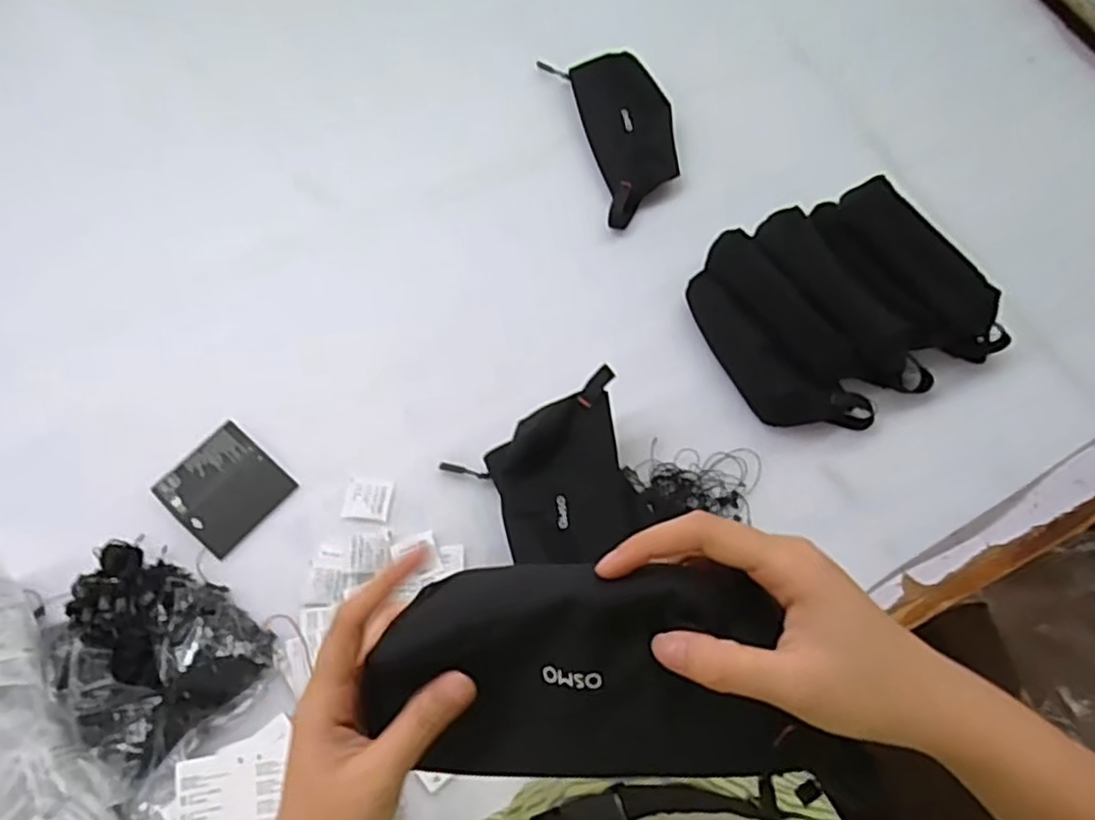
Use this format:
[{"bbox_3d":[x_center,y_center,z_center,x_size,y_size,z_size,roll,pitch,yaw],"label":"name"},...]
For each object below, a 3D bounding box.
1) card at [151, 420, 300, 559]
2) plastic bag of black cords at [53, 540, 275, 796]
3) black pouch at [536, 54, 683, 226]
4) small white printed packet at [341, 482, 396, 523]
[{"bbox_3d":[-0.286,0.067,0.616,0.092,0.005,0.087,40,73,13],"label":"card"},{"bbox_3d":[-0.314,0.184,0.544,0.167,0.051,0.127,41,73,14],"label":"plastic bag of black cords"},{"bbox_3d":[0.081,-0.313,0.772,0.106,0.044,0.237,-17,70,-8],"label":"black pouch"},{"bbox_3d":[-0.158,0.080,0.617,0.041,0.004,0.037,7,60,-2],"label":"small white printed packet"}]

